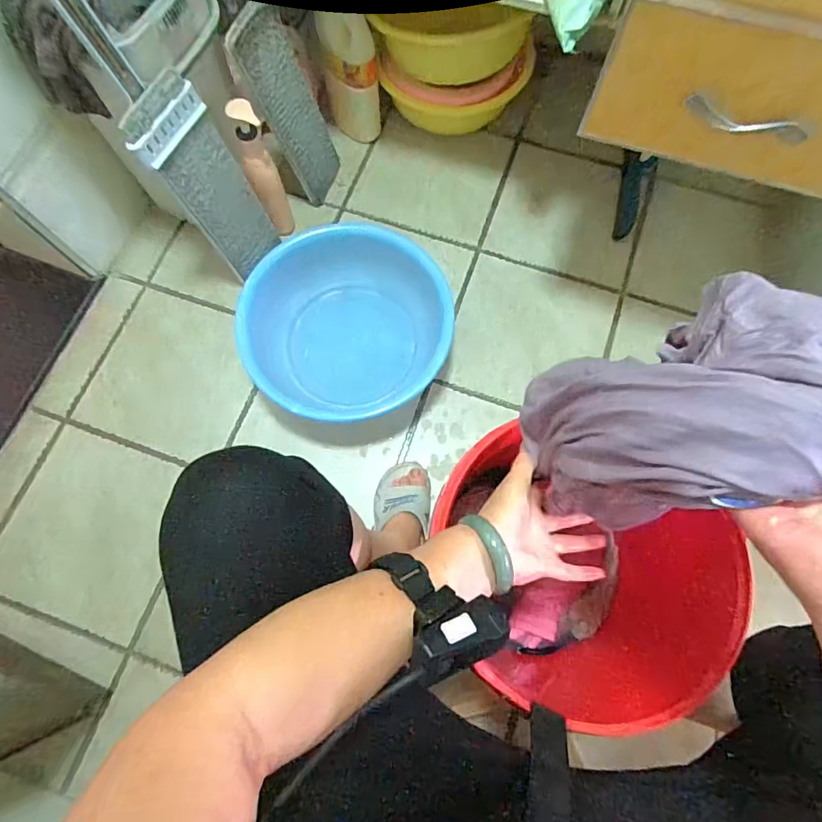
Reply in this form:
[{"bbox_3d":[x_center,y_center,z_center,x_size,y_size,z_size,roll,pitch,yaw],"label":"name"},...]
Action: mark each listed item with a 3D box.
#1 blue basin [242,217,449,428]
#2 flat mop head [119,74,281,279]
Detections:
[{"bbox_3d":[-0.115,-0.142,0.846,0.348,0.126,0.337,0,75,0],"label":"blue basin"},{"bbox_3d":[-0.322,-0.370,0.784,0.018,0.326,0.143,22,75,18],"label":"flat mop head"}]

